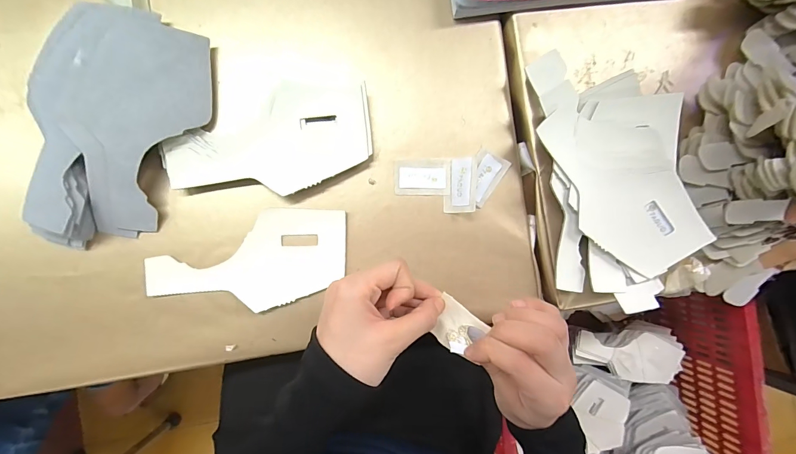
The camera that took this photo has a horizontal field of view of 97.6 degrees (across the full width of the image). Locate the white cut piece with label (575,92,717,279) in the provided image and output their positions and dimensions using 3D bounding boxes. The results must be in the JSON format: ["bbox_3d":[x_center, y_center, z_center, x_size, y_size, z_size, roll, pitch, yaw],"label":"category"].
[{"bbox_3d":[0.222,-0.036,0.327,0.099,0.009,0.160,-16,95,8],"label":"white cut piece with label"}]

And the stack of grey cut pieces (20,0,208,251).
[{"bbox_3d":[-0.253,-0.086,0.303,0.124,0.036,0.210,26,89,-5],"label":"stack of grey cut pieces"}]

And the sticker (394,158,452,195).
[{"bbox_3d":[0.025,-0.050,0.344,0.055,0.004,0.036,0,91,-5],"label":"sticker"}]

